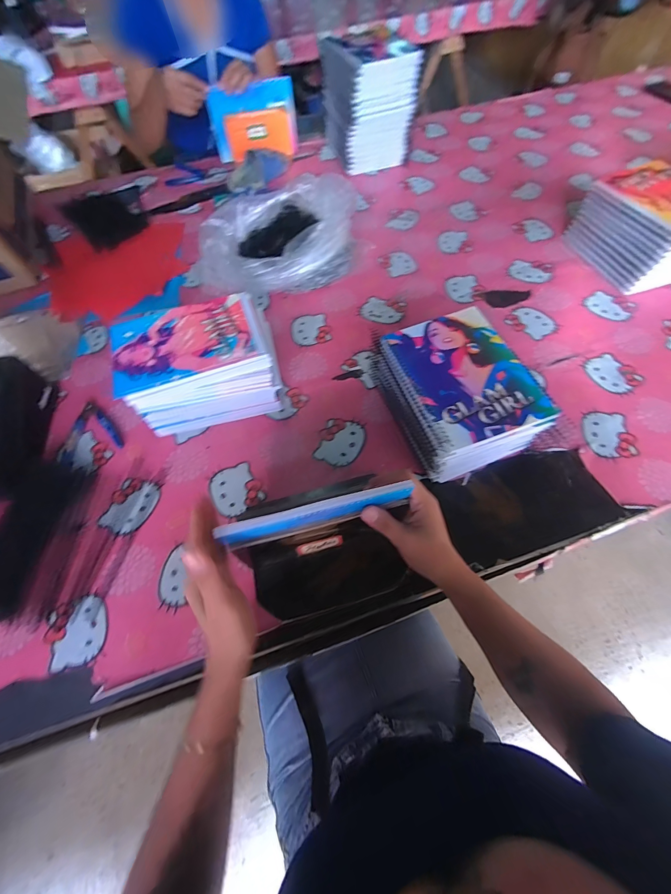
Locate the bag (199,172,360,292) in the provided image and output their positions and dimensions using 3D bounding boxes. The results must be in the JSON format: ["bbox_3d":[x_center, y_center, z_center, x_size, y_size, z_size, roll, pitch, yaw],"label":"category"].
[{"bbox_3d":[-0.118,-0.419,0.696,0.296,0.123,0.233,6,63,5],"label":"bag"}]

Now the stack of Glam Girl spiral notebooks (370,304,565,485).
[{"bbox_3d":[0.165,-0.067,0.499,0.160,0.119,0.208,-19,63,-8],"label":"stack of Glam Girl spiral notebooks"}]

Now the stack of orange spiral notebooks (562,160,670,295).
[{"bbox_3d":[0.582,-0.409,0.667,0.144,0.125,0.209,-20,63,-8],"label":"stack of orange spiral notebooks"}]

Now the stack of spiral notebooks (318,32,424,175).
[{"bbox_3d":[0.077,-0.839,0.864,0.168,0.198,0.196,-21,64,-9],"label":"stack of spiral notebooks"}]

